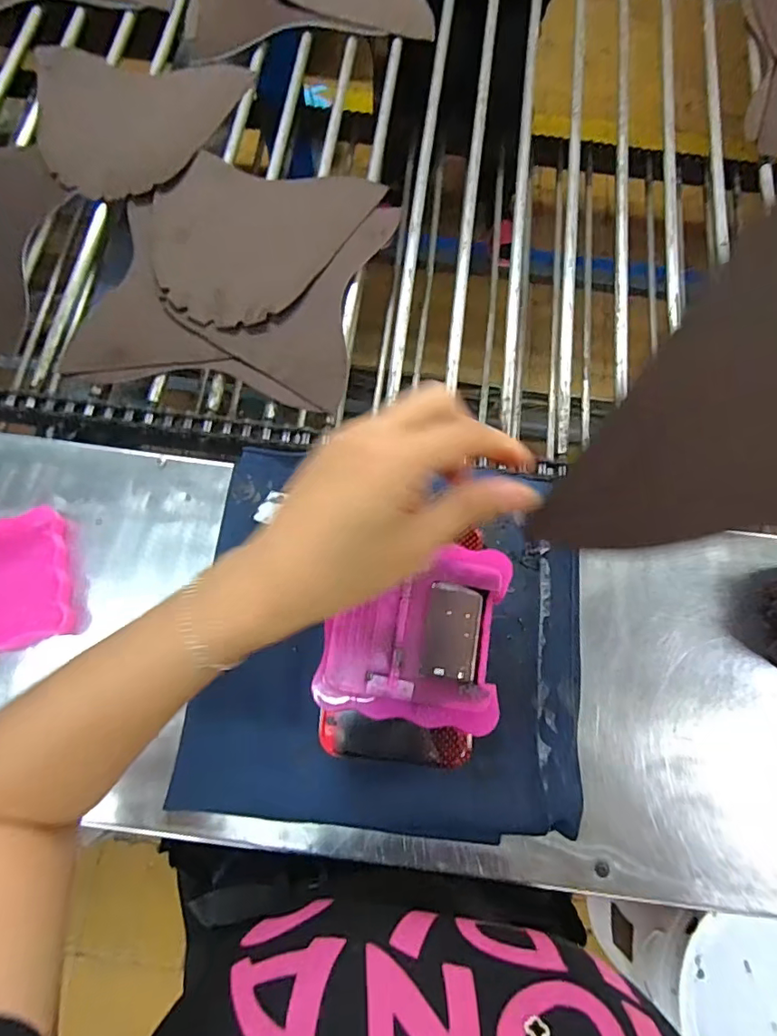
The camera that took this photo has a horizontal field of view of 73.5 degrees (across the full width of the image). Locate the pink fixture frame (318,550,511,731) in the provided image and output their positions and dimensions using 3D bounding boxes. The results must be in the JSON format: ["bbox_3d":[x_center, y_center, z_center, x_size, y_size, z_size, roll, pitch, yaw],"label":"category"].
[{"bbox_3d":[0.016,0.066,0.310,0.102,0.010,0.104,9,72,2],"label":"pink fixture frame"}]

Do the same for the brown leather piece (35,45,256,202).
[{"bbox_3d":[-0.301,-0.457,0.600,0.240,0.006,0.219,4,72,0],"label":"brown leather piece"}]

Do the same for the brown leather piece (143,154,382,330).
[{"bbox_3d":[-0.154,-0.317,0.563,0.198,0.005,0.238,32,74,9],"label":"brown leather piece"}]

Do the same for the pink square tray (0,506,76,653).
[{"bbox_3d":[-0.323,0.055,0.427,0.114,0.019,0.108,-12,73,-5],"label":"pink square tray"}]

